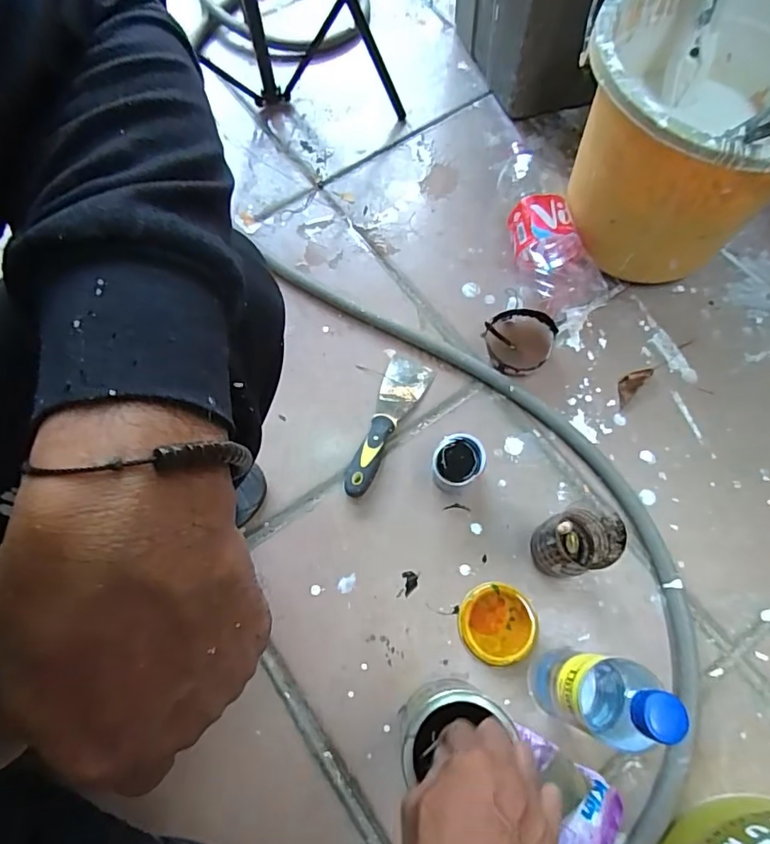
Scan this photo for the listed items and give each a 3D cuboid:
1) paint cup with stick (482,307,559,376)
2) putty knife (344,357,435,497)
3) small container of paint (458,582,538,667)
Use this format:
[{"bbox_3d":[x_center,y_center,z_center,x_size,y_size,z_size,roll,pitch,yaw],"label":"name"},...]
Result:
[{"bbox_3d":[0.178,-0.105,0.678,0.094,0.041,0.087,-12,69,-4],"label":"paint cup with stick"},{"bbox_3d":[0.002,0.003,0.650,0.056,0.023,0.193,20,70,9],"label":"putty knife"},{"bbox_3d":[0.123,0.218,0.569,0.081,0.013,0.080,0,68,1],"label":"small container of paint"}]

